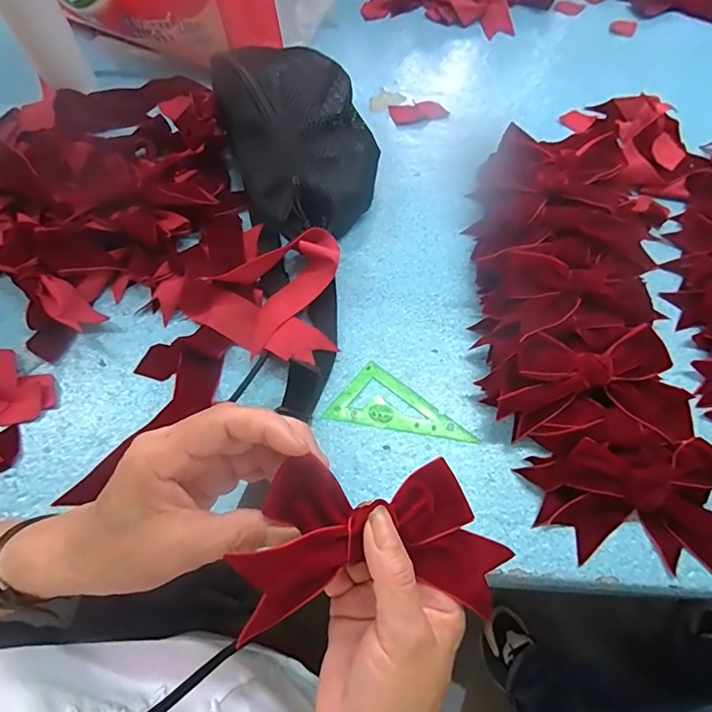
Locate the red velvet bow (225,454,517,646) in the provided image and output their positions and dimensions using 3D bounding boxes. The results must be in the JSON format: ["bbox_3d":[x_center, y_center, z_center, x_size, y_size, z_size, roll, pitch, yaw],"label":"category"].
[{"bbox_3d":[0.013,0.096,0.245,0.139,0.029,0.075,8,61,-21],"label":"red velvet bow"}]

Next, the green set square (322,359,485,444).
[{"bbox_3d":[0.039,0.038,0.400,0.120,0.004,0.056,8,63,5],"label":"green set square"}]

